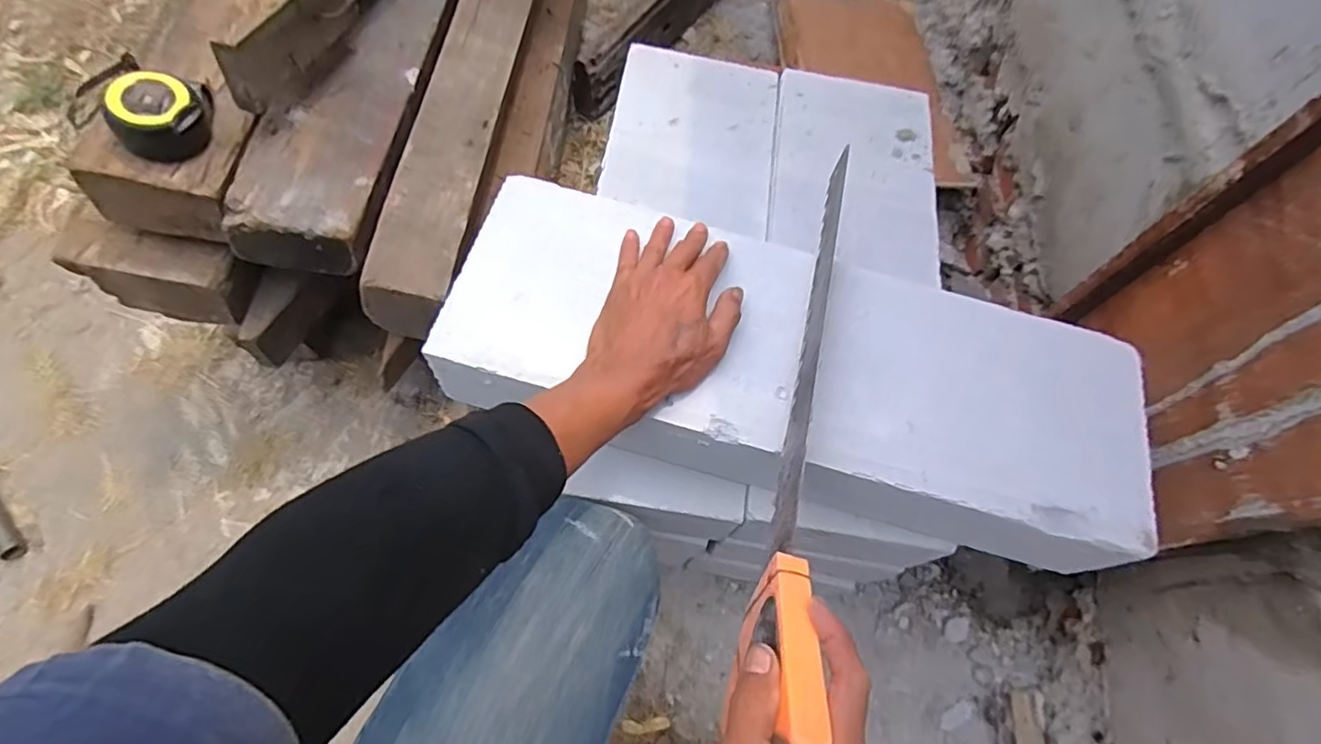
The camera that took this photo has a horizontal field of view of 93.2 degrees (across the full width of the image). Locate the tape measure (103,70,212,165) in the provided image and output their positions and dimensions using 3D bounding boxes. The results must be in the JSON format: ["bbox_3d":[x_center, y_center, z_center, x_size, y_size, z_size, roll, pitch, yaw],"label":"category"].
[{"bbox_3d":[-0.421,-0.218,0.526,0.071,0.042,0.069,13,64,-29],"label":"tape measure"}]

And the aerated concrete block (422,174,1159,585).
[{"bbox_3d":[0.109,0.008,0.548,0.567,0.099,0.213,16,68,3],"label":"aerated concrete block"}]

